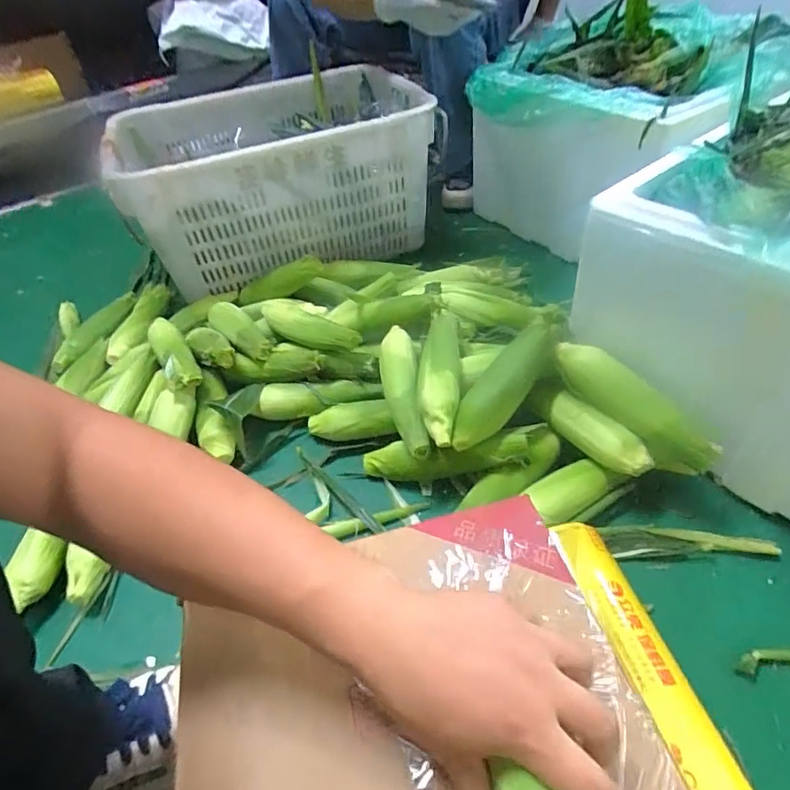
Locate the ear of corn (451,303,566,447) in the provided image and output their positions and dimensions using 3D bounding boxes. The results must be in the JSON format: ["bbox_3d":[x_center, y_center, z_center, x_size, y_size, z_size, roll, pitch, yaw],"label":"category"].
[{"bbox_3d":[0.140,-0.019,0.641,0.061,0.048,0.212,35,82,34],"label":"ear of corn"}]

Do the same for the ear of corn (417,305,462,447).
[{"bbox_3d":[0.060,-0.026,0.677,0.054,0.059,0.216,0,45,8],"label":"ear of corn"}]

